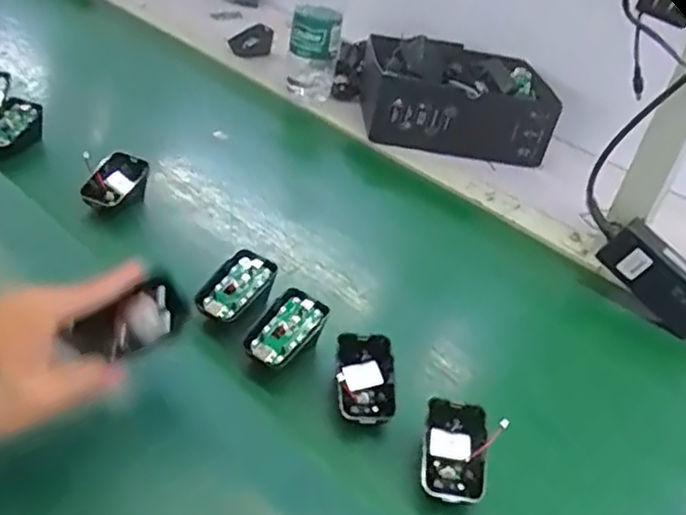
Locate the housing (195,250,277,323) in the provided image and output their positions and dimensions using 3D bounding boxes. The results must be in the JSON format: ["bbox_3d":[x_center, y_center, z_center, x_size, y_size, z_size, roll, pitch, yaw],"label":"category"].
[{"bbox_3d":[-0.085,0.024,0.554,0.040,0.023,0.071,21,44,18],"label":"housing"}]

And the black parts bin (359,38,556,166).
[{"bbox_3d":[0.156,-0.218,0.912,0.246,0.090,0.195,7,36,-3],"label":"black parts bin"}]

